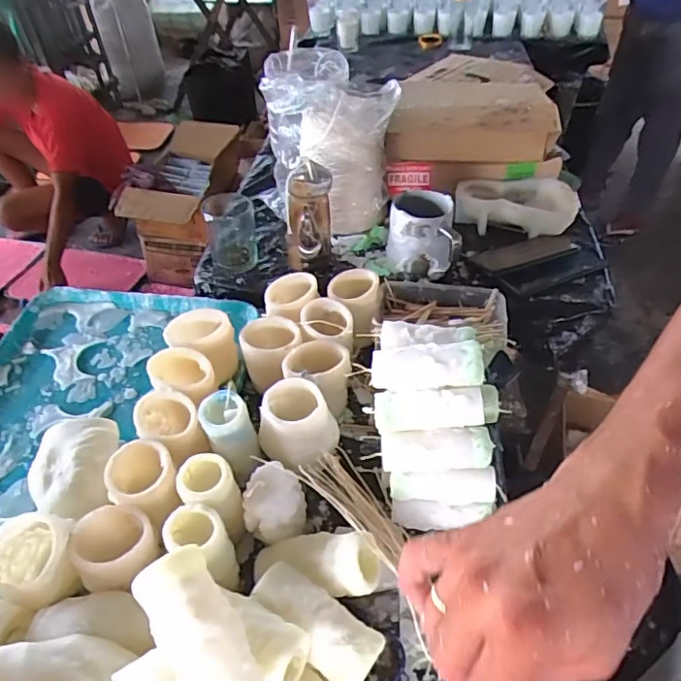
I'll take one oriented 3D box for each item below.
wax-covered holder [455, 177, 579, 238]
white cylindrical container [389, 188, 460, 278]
[{"bbox_3d":[0.280,-0.214,0.868,0.183,0.048,0.114,-1,45,0],"label":"wax-covered holder"},{"bbox_3d":[0.115,-0.148,0.761,0.092,0.094,0.108,5,45,5],"label":"white cylindrical container"}]

